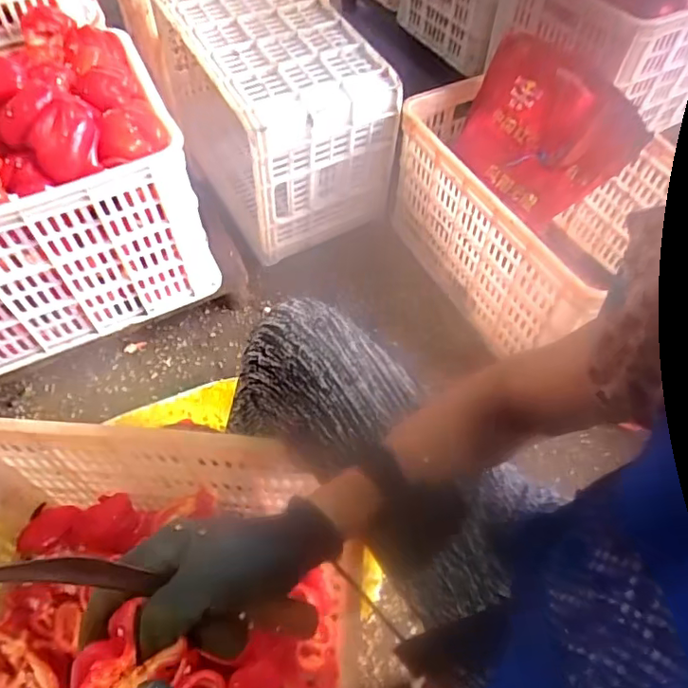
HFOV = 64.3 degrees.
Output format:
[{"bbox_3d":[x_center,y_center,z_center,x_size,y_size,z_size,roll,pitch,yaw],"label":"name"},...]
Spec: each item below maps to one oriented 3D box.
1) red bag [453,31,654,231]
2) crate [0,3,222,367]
[{"bbox_3d":[0.338,-0.372,0.949,0.280,0.235,0.044,48,28,11],"label":"red bag"},{"bbox_3d":[-0.499,-0.221,0.800,0.488,0.321,0.332,-23,63,-14],"label":"crate"}]

